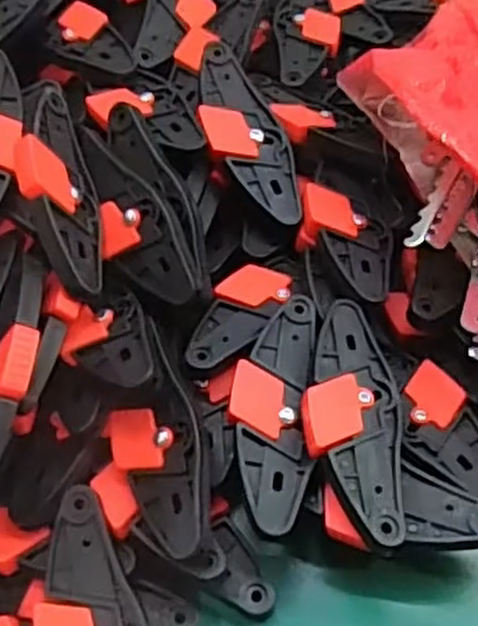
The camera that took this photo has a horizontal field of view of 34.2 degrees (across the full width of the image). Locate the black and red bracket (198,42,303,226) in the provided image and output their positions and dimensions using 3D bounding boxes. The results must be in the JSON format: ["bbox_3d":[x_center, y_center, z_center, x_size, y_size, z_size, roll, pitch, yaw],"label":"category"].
[{"bbox_3d":[0.003,-0.107,0.456,0.046,0.014,0.121,-19,75,-10],"label":"black and red bracket"}]

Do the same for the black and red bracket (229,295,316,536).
[{"bbox_3d":[0.017,0.045,0.380,0.039,0.013,0.121,1,54,4],"label":"black and red bracket"}]

